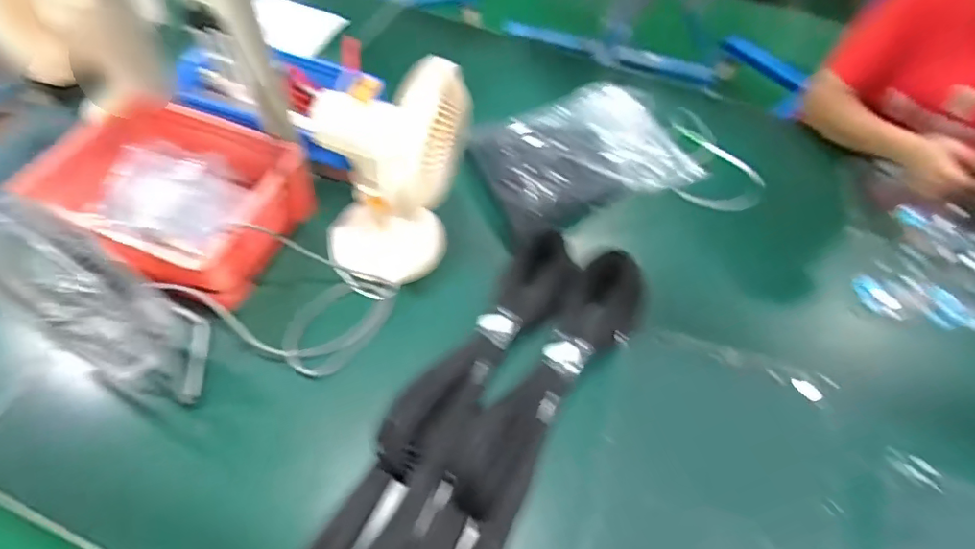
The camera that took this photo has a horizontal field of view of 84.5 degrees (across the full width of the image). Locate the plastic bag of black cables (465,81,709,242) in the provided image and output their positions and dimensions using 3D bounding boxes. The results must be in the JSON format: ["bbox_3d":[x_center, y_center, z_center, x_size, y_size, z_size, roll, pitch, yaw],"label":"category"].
[{"bbox_3d":[0.179,-0.224,0.989,0.375,0.091,0.272,-20,59,-15],"label":"plastic bag of black cables"}]

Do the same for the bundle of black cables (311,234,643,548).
[{"bbox_3d":[-0.073,0.304,0.689,0.219,0.141,0.880,33,69,18],"label":"bundle of black cables"}]

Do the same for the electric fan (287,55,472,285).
[{"bbox_3d":[-0.145,-0.128,0.778,0.211,0.326,0.148,5,56,1],"label":"electric fan"}]

